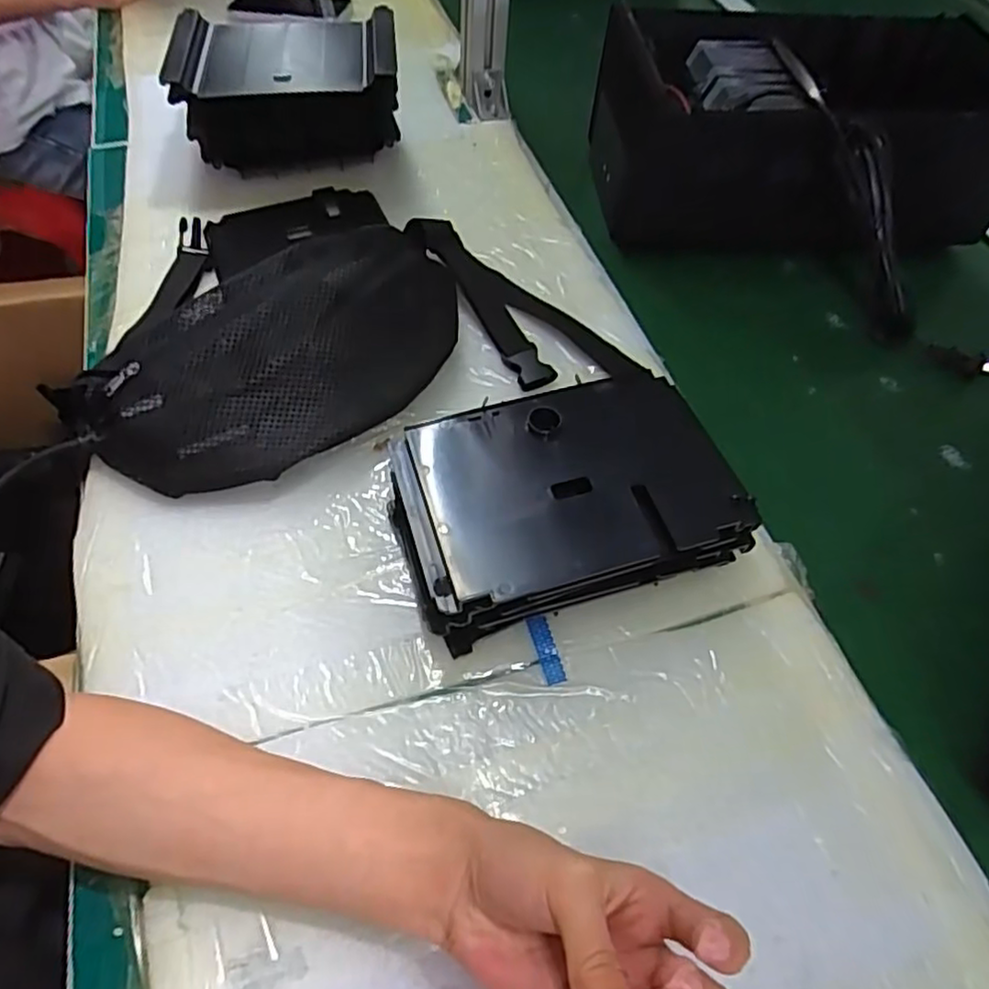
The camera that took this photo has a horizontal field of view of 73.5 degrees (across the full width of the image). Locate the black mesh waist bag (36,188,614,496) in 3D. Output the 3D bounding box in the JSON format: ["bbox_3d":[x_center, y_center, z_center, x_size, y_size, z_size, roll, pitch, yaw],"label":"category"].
[{"bbox_3d":[-0.133,-0.105,0.464,0.304,0.084,0.148,-32,63,-20],"label":"black mesh waist bag"}]

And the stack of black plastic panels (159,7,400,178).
[{"bbox_3d":[-0.181,-0.356,0.613,0.187,0.115,0.129,-5,57,-4],"label":"stack of black plastic panels"}]

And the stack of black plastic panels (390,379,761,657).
[{"bbox_3d":[0.041,0.008,0.406,0.192,0.070,0.124,-13,58,-12],"label":"stack of black plastic panels"}]

